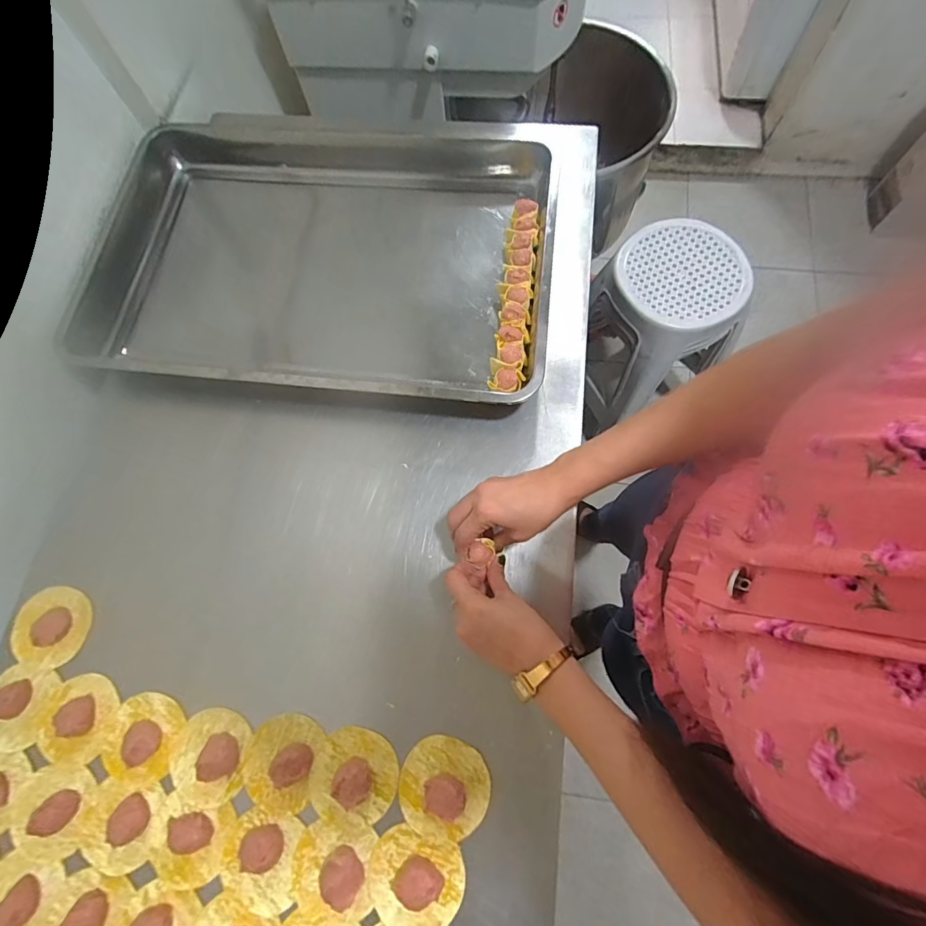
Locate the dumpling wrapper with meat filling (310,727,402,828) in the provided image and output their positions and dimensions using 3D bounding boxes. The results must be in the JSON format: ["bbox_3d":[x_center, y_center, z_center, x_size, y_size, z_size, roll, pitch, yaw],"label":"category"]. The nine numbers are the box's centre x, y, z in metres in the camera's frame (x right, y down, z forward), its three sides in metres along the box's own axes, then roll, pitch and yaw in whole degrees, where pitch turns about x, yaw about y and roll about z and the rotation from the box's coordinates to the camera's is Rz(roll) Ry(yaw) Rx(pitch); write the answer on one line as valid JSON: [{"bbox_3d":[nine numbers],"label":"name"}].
[{"bbox_3d":[-0.104,0.295,0.419,0.080,0.025,0.077,-1,71,2],"label":"dumpling wrapper with meat filling"}]

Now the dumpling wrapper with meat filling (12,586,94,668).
[{"bbox_3d":[-0.446,0.175,0.485,0.082,0.018,0.075,-1,71,2],"label":"dumpling wrapper with meat filling"}]

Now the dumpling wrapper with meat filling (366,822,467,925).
[{"bbox_3d":[-0.043,0.371,0.393,0.084,0.022,0.073,14,72,7],"label":"dumpling wrapper with meat filling"}]

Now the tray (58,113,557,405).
[{"bbox_3d":[-0.208,-0.277,0.600,0.637,0.058,0.409,5,73,5],"label":"tray"}]

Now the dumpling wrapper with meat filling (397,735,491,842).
[{"bbox_3d":[-0.018,0.301,0.413,0.082,0.021,0.078,-1,71,2],"label":"dumpling wrapper with meat filling"}]

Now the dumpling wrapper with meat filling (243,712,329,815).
[{"bbox_3d":[-0.175,0.286,0.430,0.068,0.027,0.077,12,72,7],"label":"dumpling wrapper with meat filling"}]

